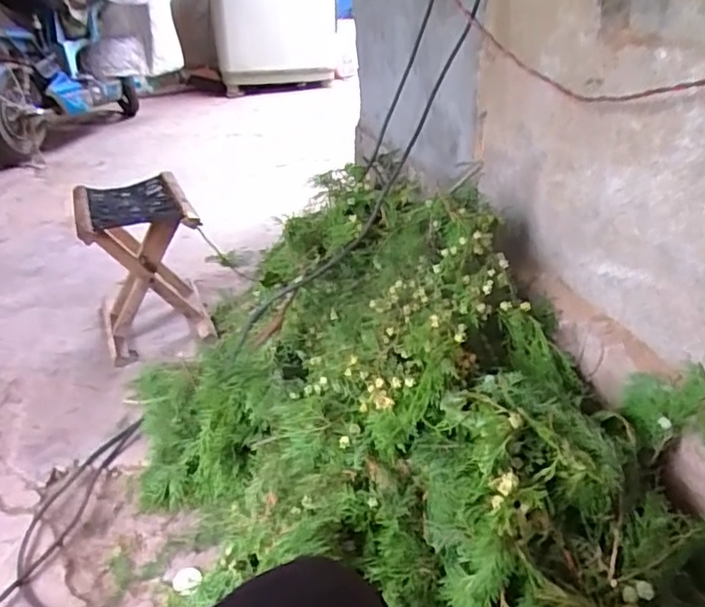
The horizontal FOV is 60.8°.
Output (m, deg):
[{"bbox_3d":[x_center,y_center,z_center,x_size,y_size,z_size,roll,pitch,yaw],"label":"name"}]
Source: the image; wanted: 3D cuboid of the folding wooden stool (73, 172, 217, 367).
[{"bbox_3d":[-0.498,-0.076,1.452,0.246,0.367,0.281,-15,33,-23],"label":"folding wooden stool"}]

